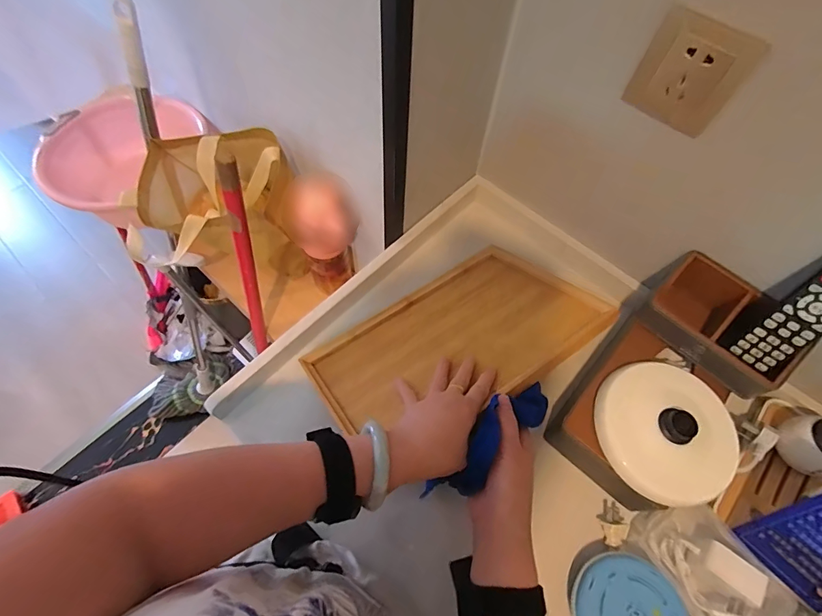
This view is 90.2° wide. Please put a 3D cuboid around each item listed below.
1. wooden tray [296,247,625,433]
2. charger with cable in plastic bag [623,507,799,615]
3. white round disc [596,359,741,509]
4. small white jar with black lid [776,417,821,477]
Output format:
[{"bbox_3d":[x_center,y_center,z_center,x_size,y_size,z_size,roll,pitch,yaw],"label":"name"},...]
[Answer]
[{"bbox_3d":[0.052,0.039,0.508,0.330,0.016,0.224,-31,45,-16],"label":"wooden tray"},{"bbox_3d":[0.315,0.274,0.434,0.101,0.039,0.135,-32,67,-18],"label":"charger with cable in plastic bag"},{"bbox_3d":[0.278,0.133,0.440,0.141,0.033,0.138,1,62,-2],"label":"white round disc"},{"bbox_3d":[0.455,0.159,0.467,0.067,0.052,0.061,1,62,-2],"label":"small white jar with black lid"}]

